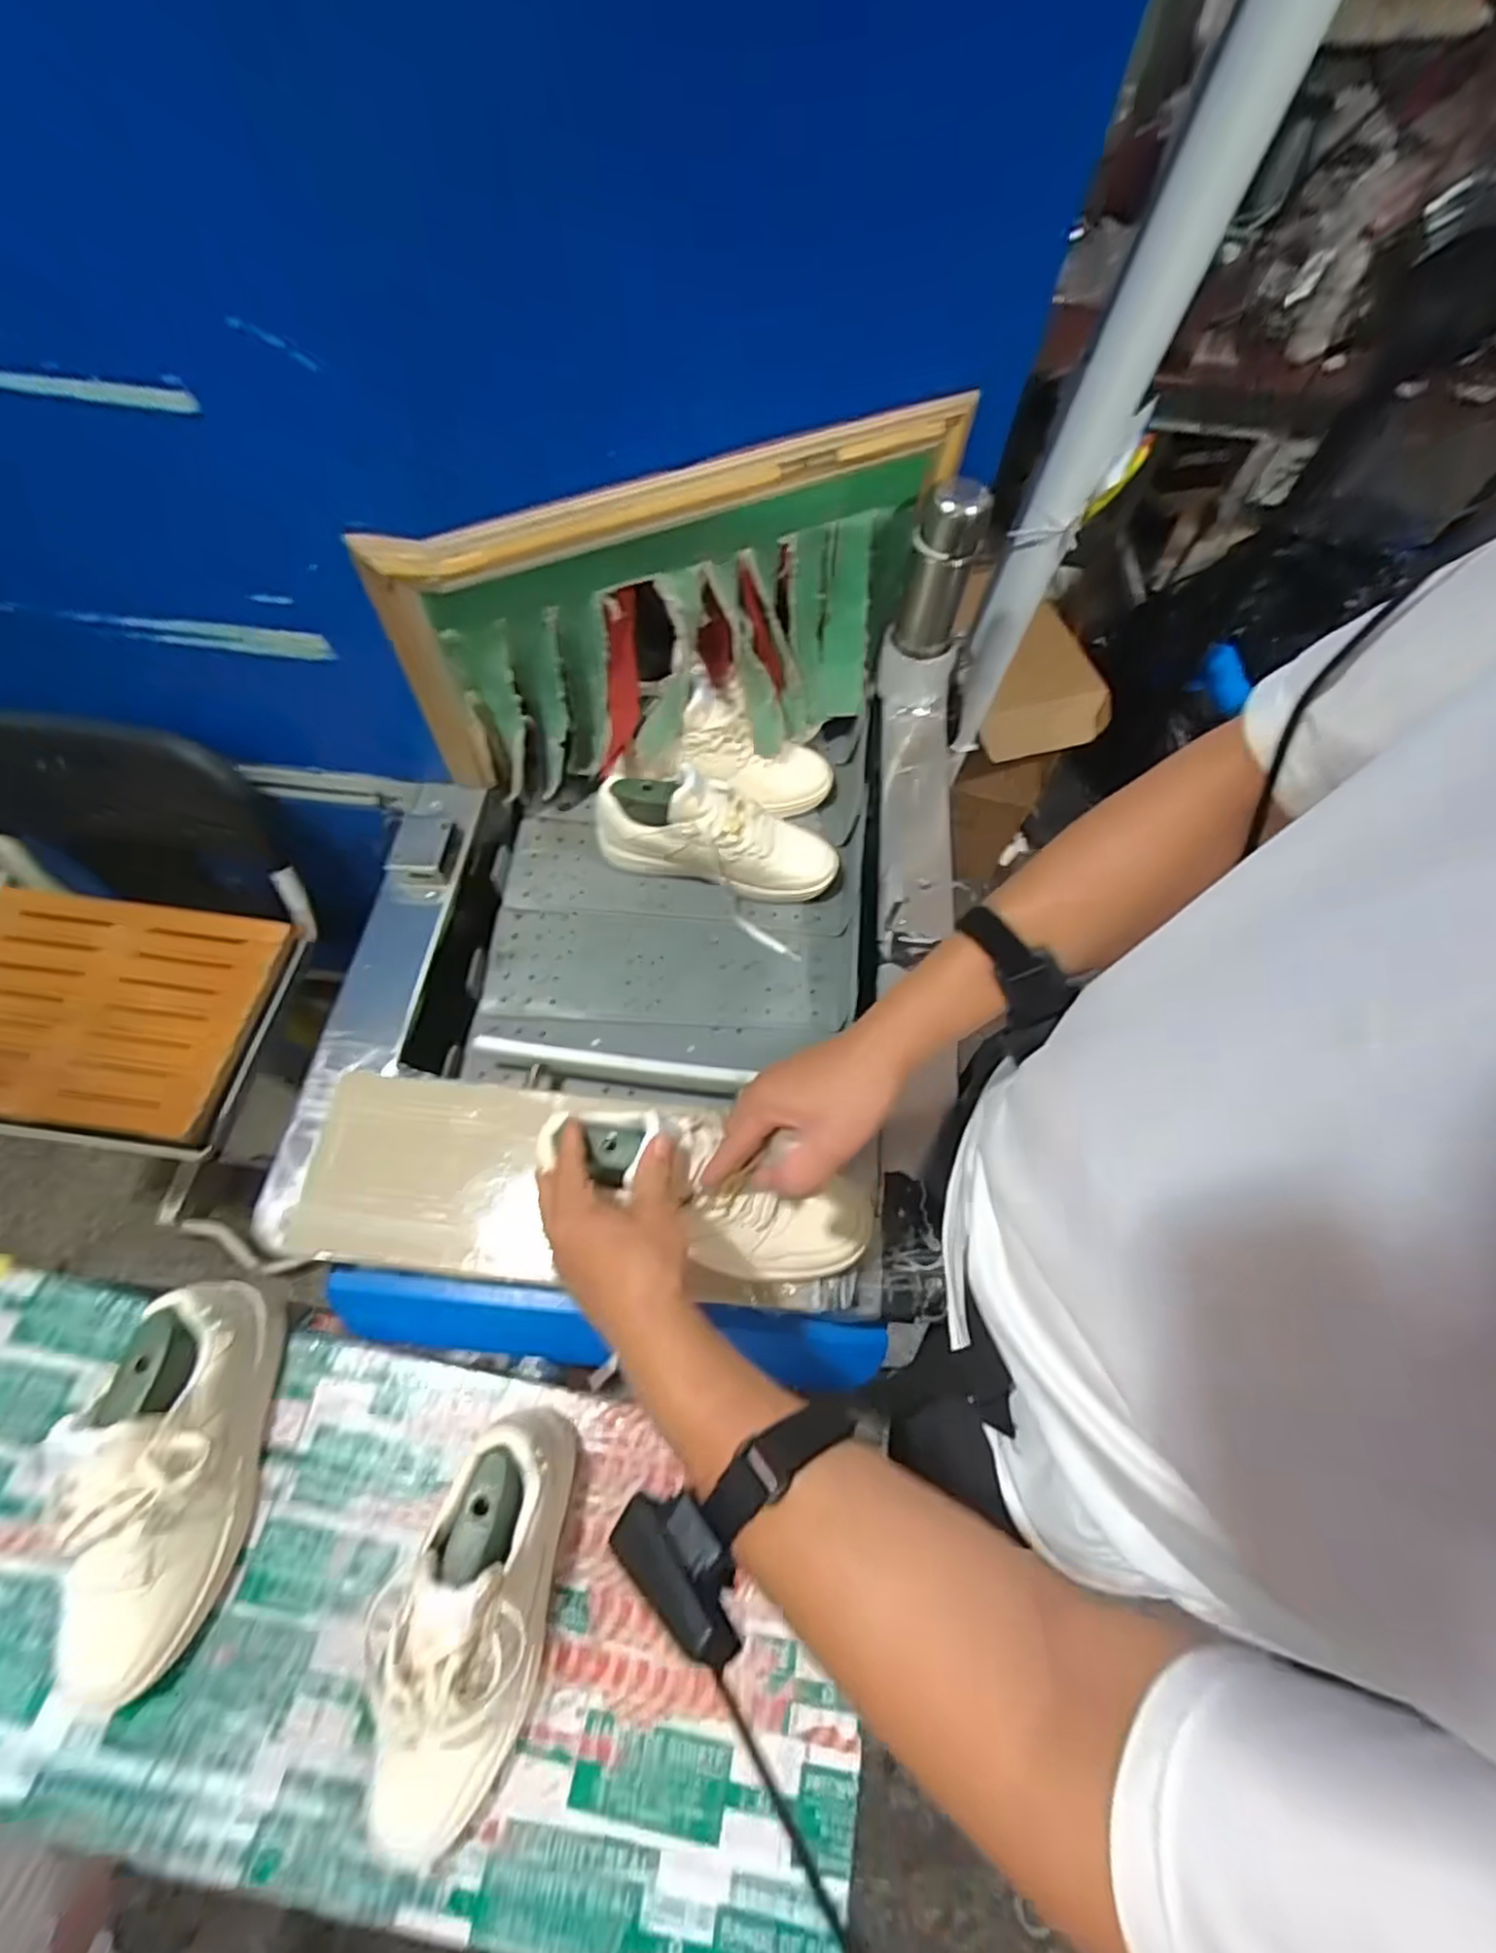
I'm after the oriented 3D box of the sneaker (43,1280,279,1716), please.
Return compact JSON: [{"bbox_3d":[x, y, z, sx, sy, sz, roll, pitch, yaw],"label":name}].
[{"bbox_3d":[-0.422,0.361,0.525,0.085,0.131,0.252,-5,63,-6],"label":"sneaker"}]

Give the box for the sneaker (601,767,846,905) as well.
[{"bbox_3d":[-0.029,-0.160,0.776,0.257,0.137,0.101,9,63,2],"label":"sneaker"}]

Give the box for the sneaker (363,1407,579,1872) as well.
[{"bbox_3d":[-0.209,0.450,0.505,0.122,0.127,0.257,11,63,3],"label":"sneaker"}]

